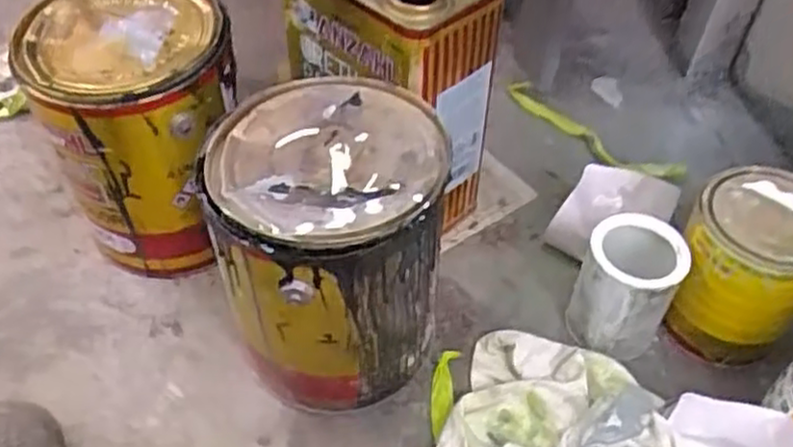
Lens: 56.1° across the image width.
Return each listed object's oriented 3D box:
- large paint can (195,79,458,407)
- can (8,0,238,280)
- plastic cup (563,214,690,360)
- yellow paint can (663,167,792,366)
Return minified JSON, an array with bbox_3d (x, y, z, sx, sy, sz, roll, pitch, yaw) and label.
[{"bbox_3d":[-0.051,0.026,0.547,0.146,0.223,0.144,1,50,-1],"label":"large paint can"},{"bbox_3d":[-0.210,-0.077,0.630,0.150,0.219,0.157,1,50,-1],"label":"can"},{"bbox_3d":[0.182,0.057,0.599,0.073,0.127,0.071,1,50,-1],"label":"plastic cup"},{"bbox_3d":[0.272,0.036,0.589,0.096,0.136,0.097,1,50,-1],"label":"yellow paint can"}]

